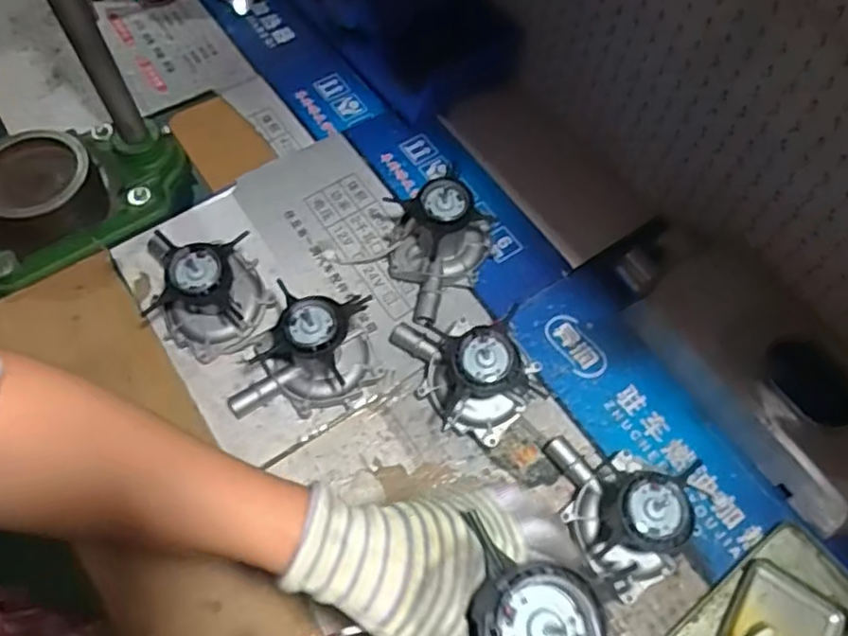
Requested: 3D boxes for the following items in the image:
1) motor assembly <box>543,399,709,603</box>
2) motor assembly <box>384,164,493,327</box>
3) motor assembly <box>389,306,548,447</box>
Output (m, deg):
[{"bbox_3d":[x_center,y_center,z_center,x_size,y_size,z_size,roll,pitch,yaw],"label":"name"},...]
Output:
[{"bbox_3d":[0.176,0.168,0.605,0.154,0.103,0.124,34,67,15],"label":"motor assembly"},{"bbox_3d":[0.017,-0.073,0.714,0.115,0.105,0.149,4,63,1],"label":"motor assembly"},{"bbox_3d":[0.035,0.047,0.661,0.155,0.105,0.107,19,64,8],"label":"motor assembly"}]

